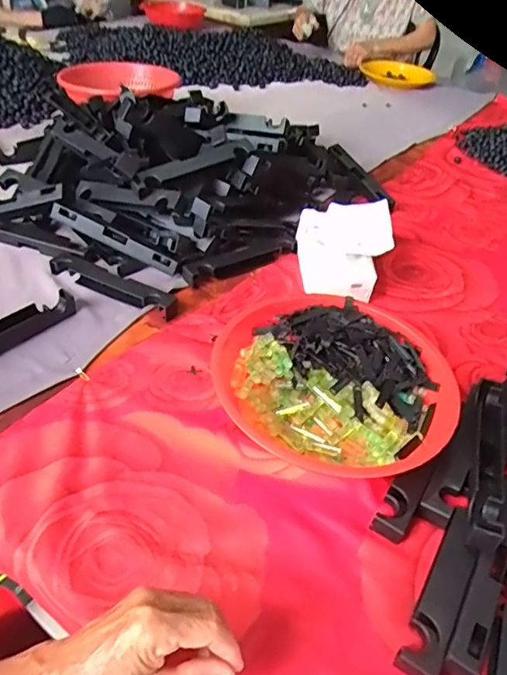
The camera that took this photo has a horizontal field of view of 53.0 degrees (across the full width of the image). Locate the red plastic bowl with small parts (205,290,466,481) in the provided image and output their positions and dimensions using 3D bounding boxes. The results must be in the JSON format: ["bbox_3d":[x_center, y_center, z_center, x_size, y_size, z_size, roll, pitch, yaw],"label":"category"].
[{"bbox_3d":[0.087,0.052,0.561,0.248,0.077,0.235,23,44,17],"label":"red plastic bowl with small parts"}]

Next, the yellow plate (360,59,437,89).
[{"bbox_3d":[0.471,-0.865,1.660,0.223,0.035,0.207,34,48,28],"label":"yellow plate"}]

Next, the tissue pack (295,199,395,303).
[{"bbox_3d":[0.130,-0.130,0.756,0.127,0.092,0.159,6,41,0],"label":"tissue pack"}]

